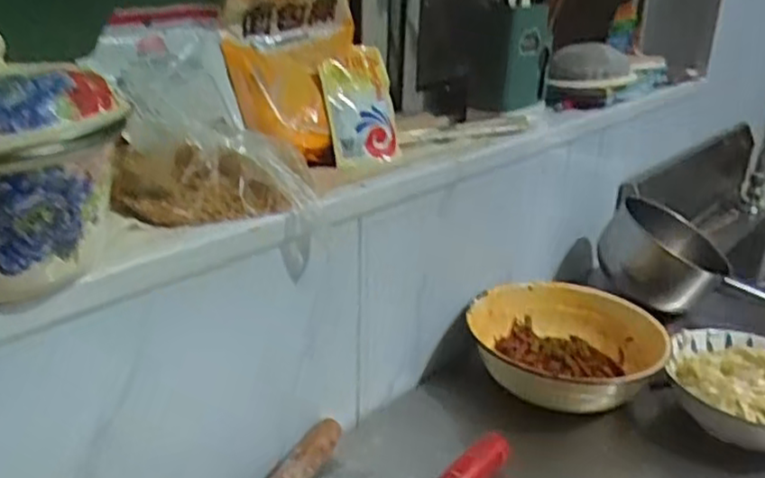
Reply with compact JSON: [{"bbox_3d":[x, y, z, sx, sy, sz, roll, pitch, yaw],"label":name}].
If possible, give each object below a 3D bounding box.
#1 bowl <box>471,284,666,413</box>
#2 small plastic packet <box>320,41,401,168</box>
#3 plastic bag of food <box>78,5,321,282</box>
[{"bbox_3d":[0.196,0.134,0.786,0.203,0.091,0.199,1,21,0],"label":"bowl"},{"bbox_3d":[-0.021,-0.136,0.704,0.081,0.123,0.021,-9,-1,-38],"label":"small plastic packet"},{"bbox_3d":[-0.151,-0.092,0.574,0.140,0.163,0.165,-9,24,-25],"label":"plastic bag of food"}]

